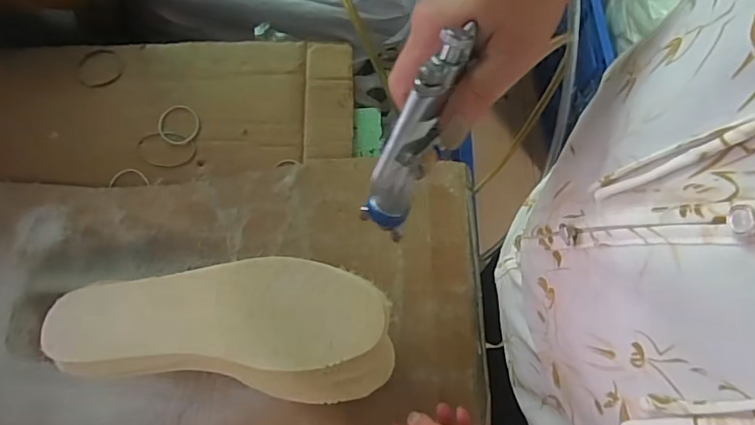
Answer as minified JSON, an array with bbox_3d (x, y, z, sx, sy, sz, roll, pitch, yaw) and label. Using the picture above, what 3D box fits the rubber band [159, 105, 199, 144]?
[{"bbox_3d":[-0.236,-0.104,0.584,0.049,0.004,0.048,1,79,-3],"label":"rubber band"}]

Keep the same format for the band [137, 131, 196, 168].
[{"bbox_3d":[-0.251,-0.075,0.583,0.072,0.006,0.043,3,78,5],"label":"band"}]

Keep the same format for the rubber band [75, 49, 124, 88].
[{"bbox_3d":[-0.345,-0.180,0.611,0.058,0.004,0.055,0,72,0],"label":"rubber band"}]

